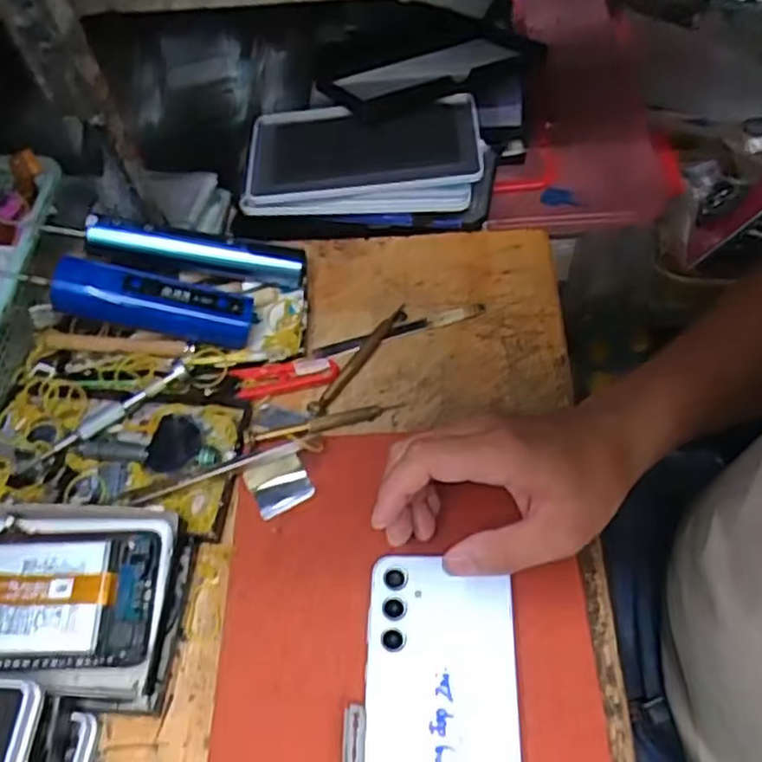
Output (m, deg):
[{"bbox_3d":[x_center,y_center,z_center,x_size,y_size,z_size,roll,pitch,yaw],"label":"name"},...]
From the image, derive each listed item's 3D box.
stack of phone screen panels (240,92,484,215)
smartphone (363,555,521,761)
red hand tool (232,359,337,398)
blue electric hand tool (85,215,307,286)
[{"bbox_3d":[-0.016,-0.177,0.555,0.183,0.028,0.103,-3,62,6],"label":"stack of phone screen panels"},{"bbox_3d":[0.030,0.167,0.350,0.076,0.009,0.156,1,57,1],"label":"smartphone"},{"bbox_3d":[-0.065,-0.002,0.481,0.071,0.009,0.021,-9,56,-2],"label":"red hand tool"},{"bbox_3d":[-0.133,-0.097,0.510,0.152,0.026,0.027,7,55,-13],"label":"blue electric hand tool"}]

